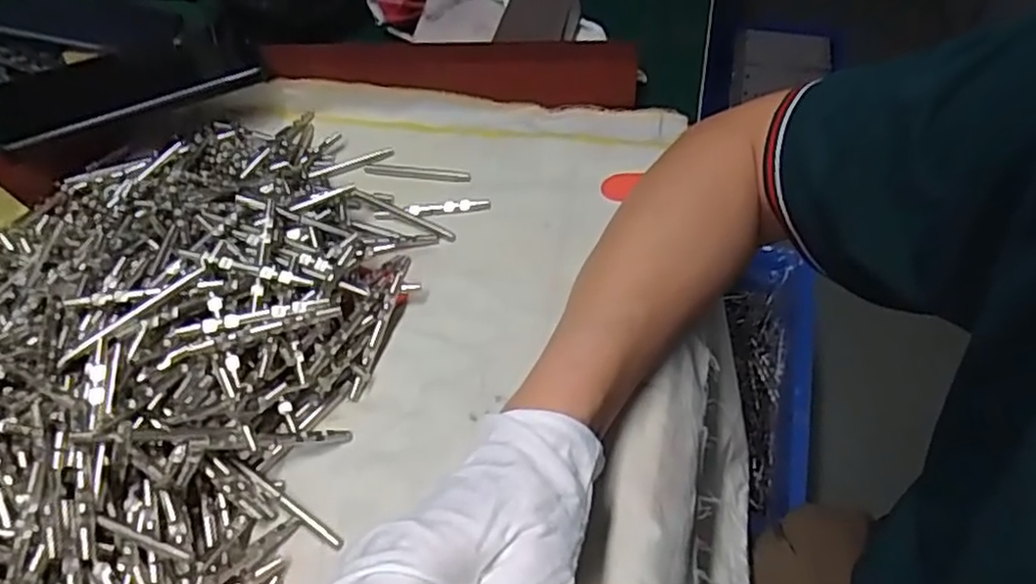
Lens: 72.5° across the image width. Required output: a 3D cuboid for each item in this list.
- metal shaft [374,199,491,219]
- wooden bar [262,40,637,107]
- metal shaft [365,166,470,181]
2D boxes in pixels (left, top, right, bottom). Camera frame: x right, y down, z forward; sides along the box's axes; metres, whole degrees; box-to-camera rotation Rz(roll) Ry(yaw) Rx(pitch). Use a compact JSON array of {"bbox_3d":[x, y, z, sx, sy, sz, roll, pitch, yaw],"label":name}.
[{"bbox_3d":[-0.051,-0.051,0.424,0.069,0.004,0.007,-7,50,-2],"label":"metal shaft"},{"bbox_3d":[-0.045,-0.148,0.473,0.244,0.042,0.027,2,51,5],"label":"wooden bar"},{"bbox_3d":[-0.064,-0.075,0.444,0.068,0.004,0.004,6,51,8],"label":"metal shaft"}]

